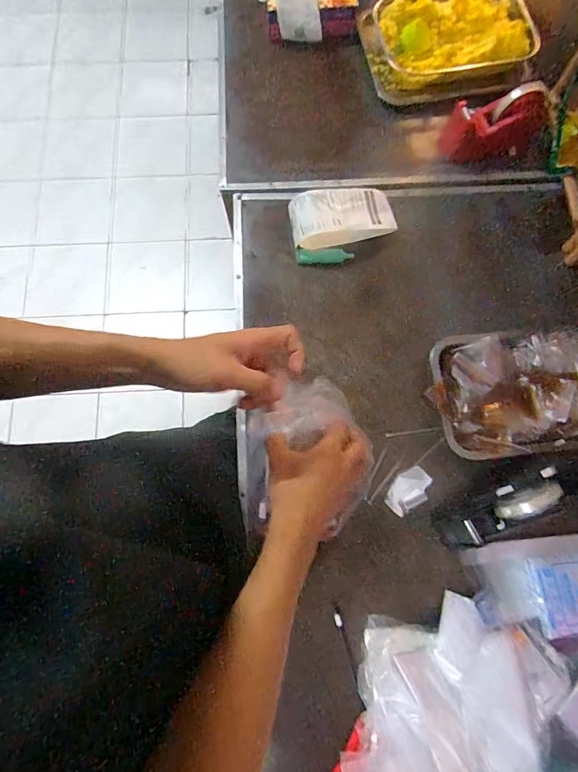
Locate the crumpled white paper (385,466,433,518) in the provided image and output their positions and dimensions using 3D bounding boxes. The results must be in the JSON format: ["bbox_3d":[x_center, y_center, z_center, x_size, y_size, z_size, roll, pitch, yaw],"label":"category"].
[{"bbox_3d":[0.183,0.158,0.642,0.078,0.015,0.051,-30,50,-15],"label":"crumpled white paper"}]

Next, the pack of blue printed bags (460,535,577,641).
[{"bbox_3d":[0.378,0.289,0.605,0.225,0.023,0.125,-7,76,-2],"label":"pack of blue printed bags"}]

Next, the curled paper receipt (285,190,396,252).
[{"bbox_3d":[0.093,-0.294,0.736,0.180,0.049,0.099,-9,76,-3],"label":"curled paper receipt"}]

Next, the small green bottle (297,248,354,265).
[{"bbox_3d":[0.063,-0.228,0.738,0.097,0.018,0.023,-5,76,-2],"label":"small green bottle"}]

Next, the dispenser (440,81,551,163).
[{"bbox_3d":[0.362,-0.466,0.751,0.151,0.094,0.106,15,76,3],"label":"dispenser"}]

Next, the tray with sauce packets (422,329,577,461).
[{"bbox_3d":[0.358,0.012,0.666,0.261,0.046,0.190,-3,76,-1],"label":"tray with sauce packets"}]

